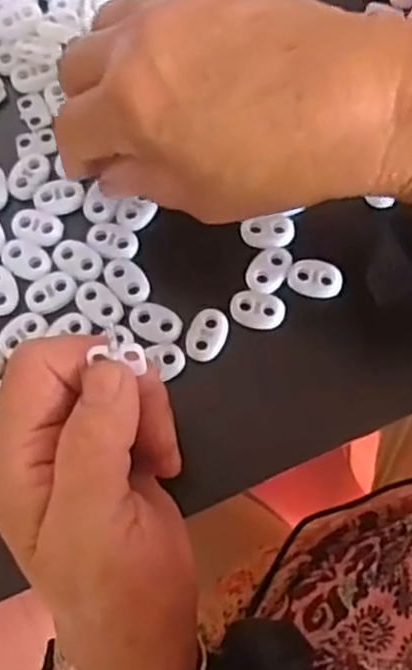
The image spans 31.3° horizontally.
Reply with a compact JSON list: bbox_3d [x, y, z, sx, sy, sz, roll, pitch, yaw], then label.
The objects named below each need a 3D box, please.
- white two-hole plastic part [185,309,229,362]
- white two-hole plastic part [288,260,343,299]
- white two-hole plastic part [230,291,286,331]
[{"bbox_3d":[0.000,-0.001,0.307,0.015,0.004,0.023,19,76,6],"label":"white two-hole plastic part"},{"bbox_3d":[0.047,-0.024,0.313,0.023,0.004,0.016,9,75,4],"label":"white two-hole plastic part"},{"bbox_3d":[0.022,-0.011,0.309,0.023,0.004,0.016,1,75,1],"label":"white two-hole plastic part"}]

